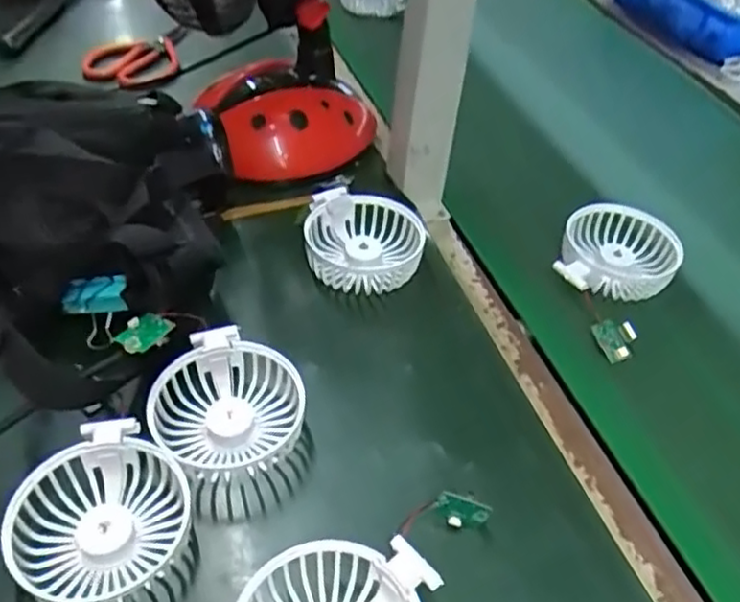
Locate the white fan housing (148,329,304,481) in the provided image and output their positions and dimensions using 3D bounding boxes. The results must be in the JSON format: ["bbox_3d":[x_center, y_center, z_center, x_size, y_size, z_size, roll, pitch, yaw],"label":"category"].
[{"bbox_3d":[-0.084,0.065,0.417,0.082,0.038,0.083,1,46,-1],"label":"white fan housing"}]

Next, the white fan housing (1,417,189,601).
[{"bbox_3d":[-0.140,0.116,0.365,0.079,0.036,0.093,24,49,20],"label":"white fan housing"}]

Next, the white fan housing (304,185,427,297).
[{"bbox_3d":[-0.005,-0.043,0.527,0.088,0.039,0.085,1,46,-1],"label":"white fan housing"}]

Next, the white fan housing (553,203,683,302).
[{"bbox_3d":[0.196,-0.037,0.542,0.087,0.024,0.094,13,47,10],"label":"white fan housing"}]

